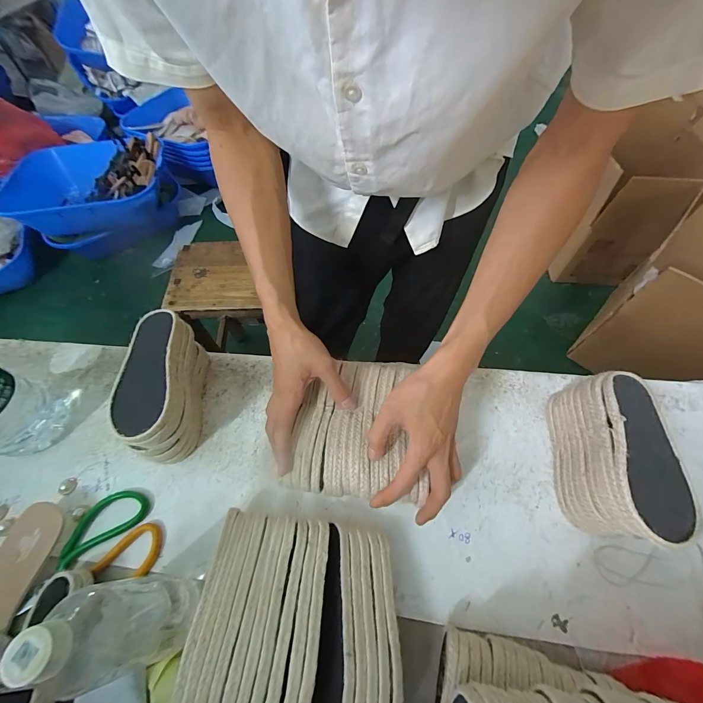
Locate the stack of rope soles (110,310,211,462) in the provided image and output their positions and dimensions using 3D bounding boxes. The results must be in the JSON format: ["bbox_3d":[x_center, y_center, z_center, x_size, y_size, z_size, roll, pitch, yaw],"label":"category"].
[{"bbox_3d":[-0.244,0.046,0.442,0.079,0.109,0.175,-12,61,-6],"label":"stack of rope soles"}]

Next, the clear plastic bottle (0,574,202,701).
[{"bbox_3d":[-0.204,0.236,0.286,0.065,0.176,0.069,2,61,2],"label":"clear plastic bottle"}]

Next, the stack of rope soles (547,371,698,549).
[{"bbox_3d":[0.293,0.118,0.379,0.066,0.123,0.171,9,61,6],"label":"stack of rope soles"}]

